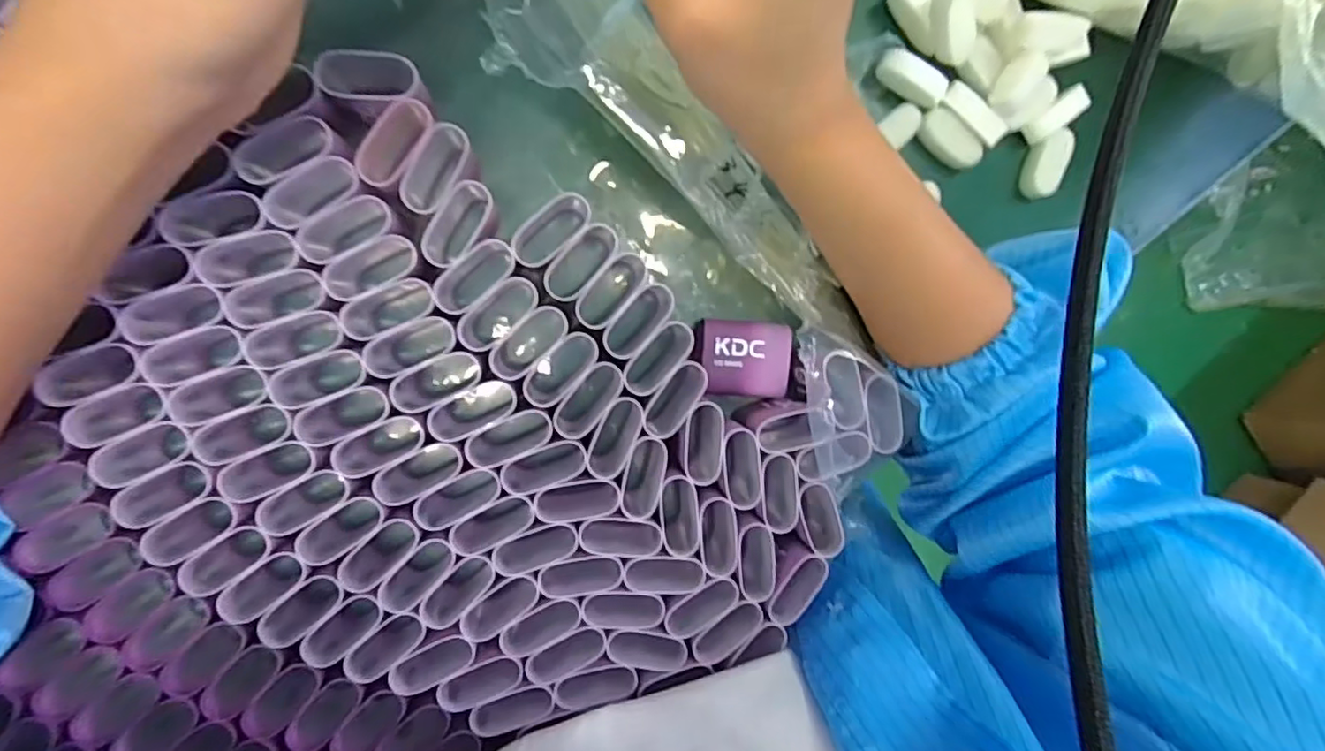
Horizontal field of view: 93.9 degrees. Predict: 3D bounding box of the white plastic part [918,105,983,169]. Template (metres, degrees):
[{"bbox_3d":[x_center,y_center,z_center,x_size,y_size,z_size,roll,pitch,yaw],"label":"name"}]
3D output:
[{"bbox_3d":[0.137,-0.112,0.294,0.032,0.017,0.004,49,44,4],"label":"white plastic part"}]

